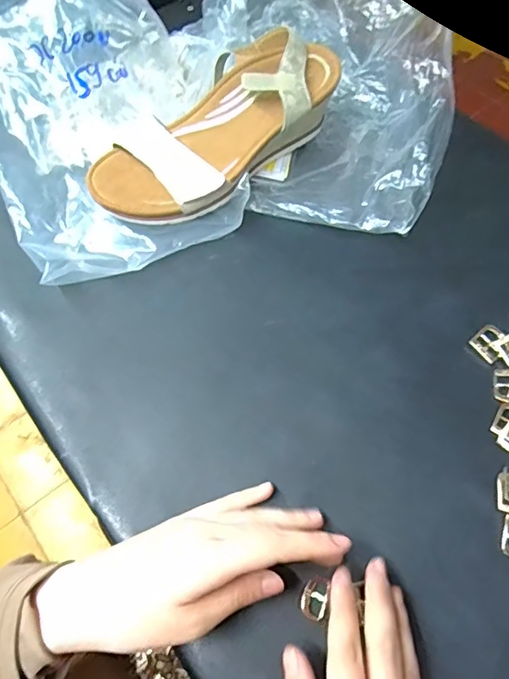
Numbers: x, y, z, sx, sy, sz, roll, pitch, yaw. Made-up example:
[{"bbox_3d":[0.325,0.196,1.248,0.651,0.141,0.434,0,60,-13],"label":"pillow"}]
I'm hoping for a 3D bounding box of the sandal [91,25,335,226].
[{"bbox_3d":[-0.033,-0.182,0.465,0.236,0.081,0.105,-33,65,1],"label":"sandal"}]

